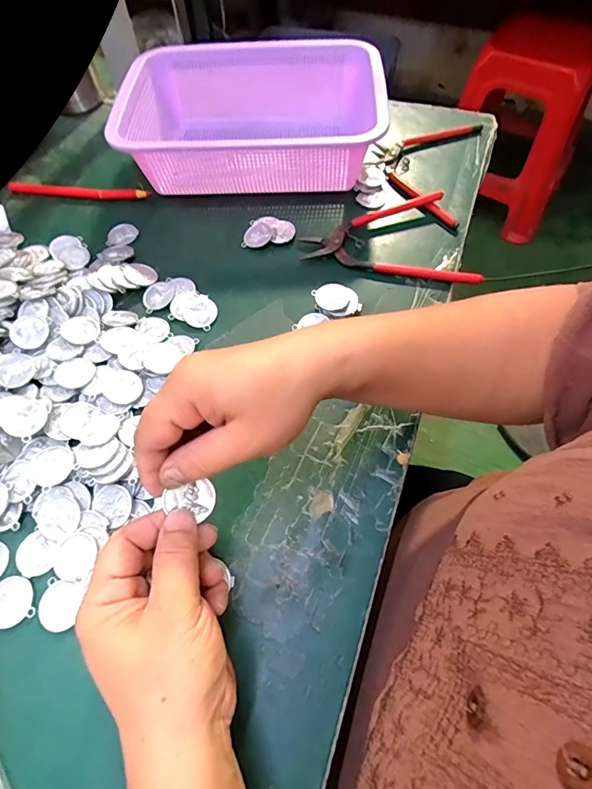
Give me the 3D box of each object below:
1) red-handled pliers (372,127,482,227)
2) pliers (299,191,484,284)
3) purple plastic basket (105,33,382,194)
[{"bbox_3d":[0.135,-0.253,0.473,0.105,0.013,0.166,15,63,11],"label":"red-handled pliers"},{"bbox_3d":[0.094,-0.158,0.422,0.163,0.014,0.103,9,62,8],"label":"pliers"},{"bbox_3d":[-0.045,-0.287,0.463,0.256,0.076,0.185,0,61,3],"label":"purple plastic basket"}]

